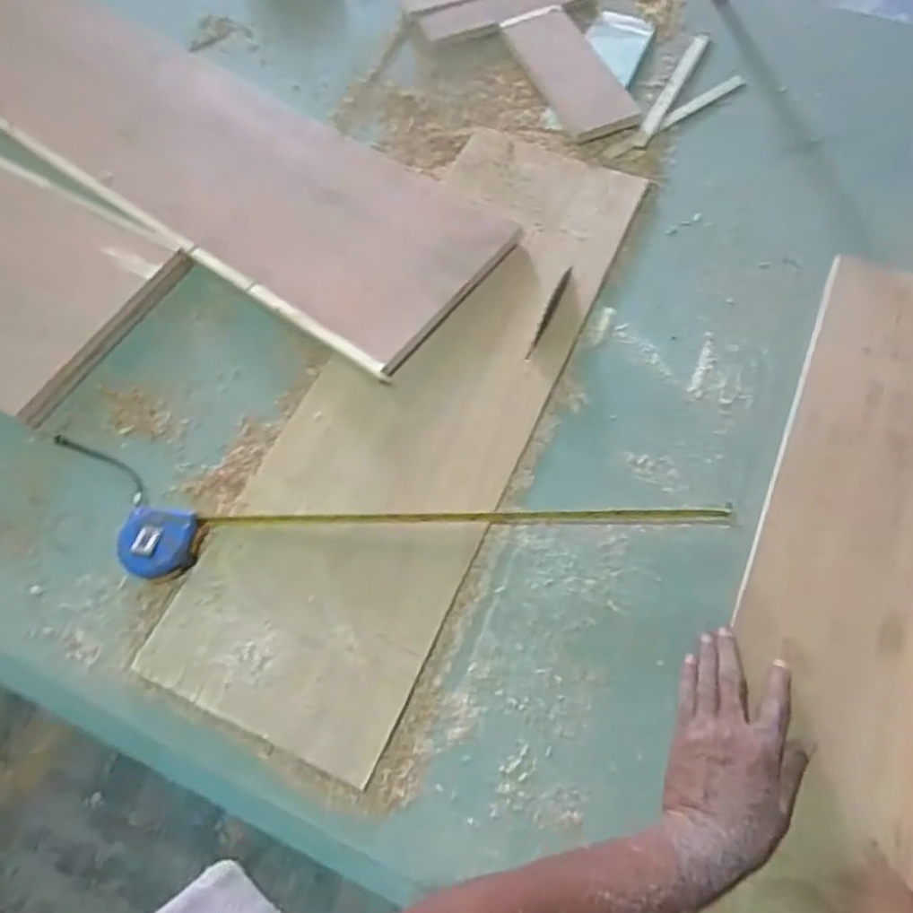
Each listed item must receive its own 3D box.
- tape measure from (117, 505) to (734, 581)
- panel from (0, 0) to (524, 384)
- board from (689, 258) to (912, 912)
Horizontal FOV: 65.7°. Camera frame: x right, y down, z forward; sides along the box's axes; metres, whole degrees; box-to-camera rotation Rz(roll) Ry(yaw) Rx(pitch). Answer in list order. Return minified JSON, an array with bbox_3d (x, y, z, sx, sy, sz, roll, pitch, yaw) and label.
[{"bbox_3d":[-0.032,0.061,0.644,0.540,0.028,0.059,-4,60,0],"label":"tape measure"},{"bbox_3d":[-0.413,-0.453,0.935,1.061,0.022,0.264,35,67,20],"label":"panel"},{"bbox_3d":[0.363,0.102,0.634,0.175,0.014,0.735,19,64,12],"label":"board"}]

